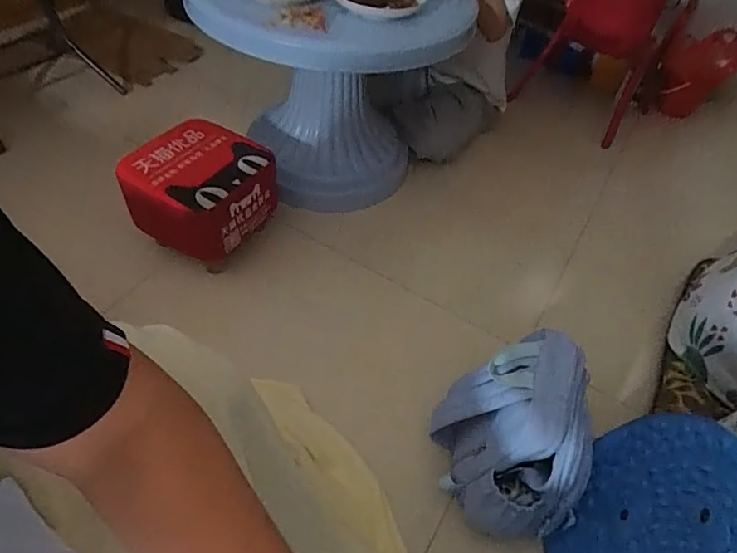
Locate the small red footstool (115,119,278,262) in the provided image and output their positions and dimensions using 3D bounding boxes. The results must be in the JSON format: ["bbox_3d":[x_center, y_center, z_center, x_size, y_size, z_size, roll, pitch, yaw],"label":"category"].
[{"bbox_3d":[-0.377,-0.187,1.105,0.264,0.169,0.260,23,51,13],"label":"small red footstool"}]

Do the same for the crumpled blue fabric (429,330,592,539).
[{"bbox_3d":[0.231,0.252,0.783,0.192,0.262,0.232,-1,49,-8],"label":"crumpled blue fabric"}]

